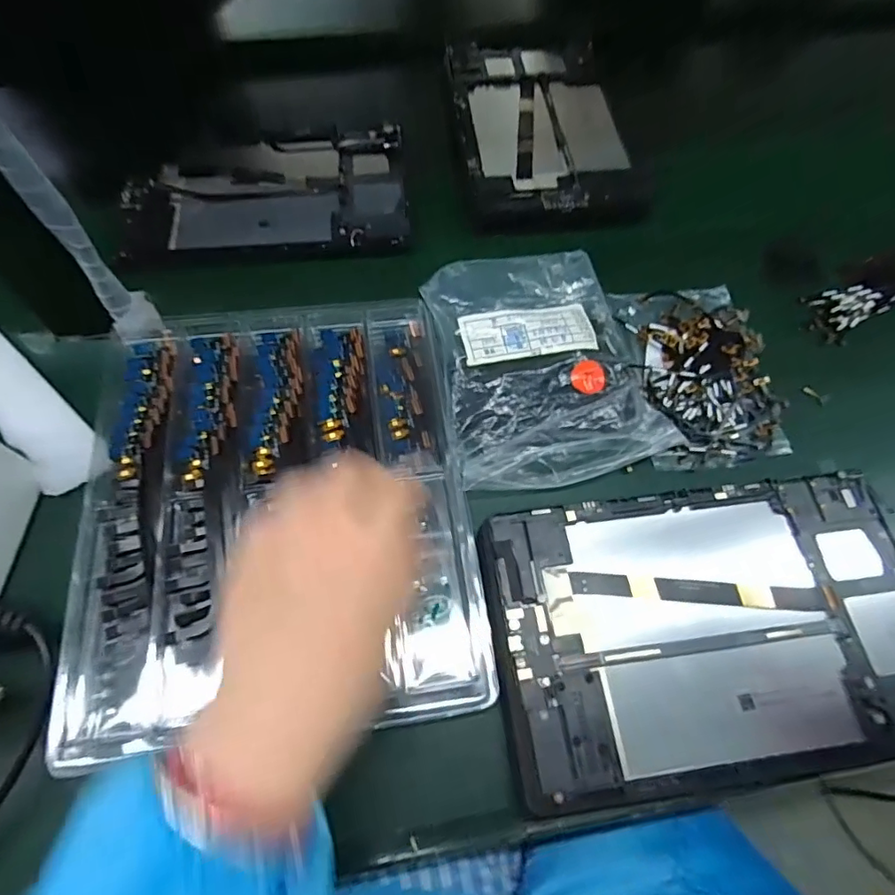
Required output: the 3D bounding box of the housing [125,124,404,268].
[{"bbox_3d":[-0.151,-0.217,0.464,0.229,0.009,0.150,-4,63,-1],"label":"housing"}]

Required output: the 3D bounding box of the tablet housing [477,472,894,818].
[{"bbox_3d":[0.147,0.098,0.303,0.238,0.016,0.152,-6,63,-6],"label":"tablet housing"}]

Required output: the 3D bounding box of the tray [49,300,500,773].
[{"bbox_3d":[-0.100,0.022,0.330,0.218,0.019,0.269,-7,63,-3],"label":"tray"}]

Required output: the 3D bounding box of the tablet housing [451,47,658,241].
[{"bbox_3d":[0.087,-0.293,0.498,0.151,0.008,0.257,-6,63,-2],"label":"tablet housing"}]

